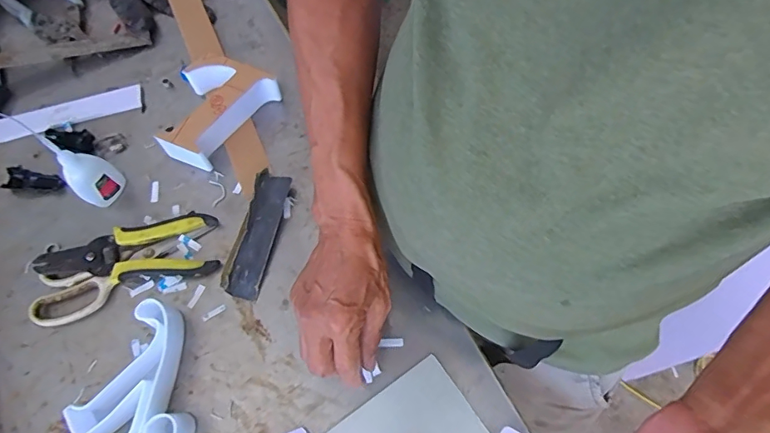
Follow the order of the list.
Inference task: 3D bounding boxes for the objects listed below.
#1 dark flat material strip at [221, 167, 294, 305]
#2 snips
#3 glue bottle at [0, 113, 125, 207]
[{"bbox_3d":[-0.131,0.016,0.491,0.032,0.034,0.132,11,68,5],"label":"dark flat material strip"},{"bbox_3d":[-0.261,0.033,0.491,0.170,0.023,0.070,-6,68,-2],"label":"snips"},{"bbox_3d":[-0.306,-0.048,0.484,0.028,0.100,0.043,38,73,14],"label":"glue bottle"}]

